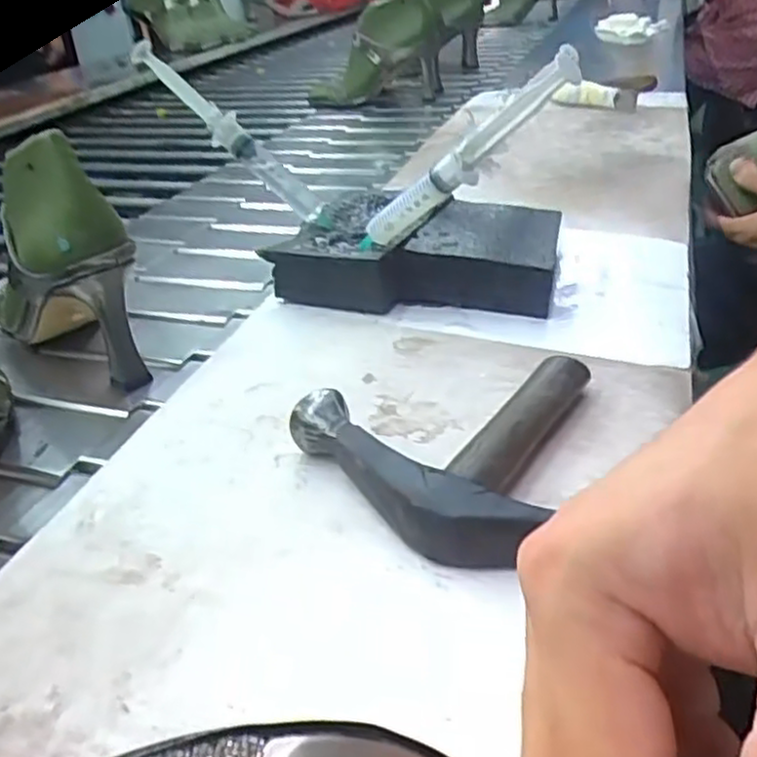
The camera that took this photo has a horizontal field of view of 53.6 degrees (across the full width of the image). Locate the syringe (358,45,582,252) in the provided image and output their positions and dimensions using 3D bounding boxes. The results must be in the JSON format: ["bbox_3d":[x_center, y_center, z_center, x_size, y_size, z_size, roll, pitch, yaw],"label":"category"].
[{"bbox_3d":[0.040,-0.108,0.384,0.020,0.018,0.169,-37,4,-42],"label":"syringe"}]

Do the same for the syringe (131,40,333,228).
[{"bbox_3d":[-0.093,-0.155,0.476,0.166,0.022,0.016,43,42,0],"label":"syringe"}]

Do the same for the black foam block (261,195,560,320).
[{"bbox_3d":[0.029,-0.083,0.477,0.167,0.037,0.125,6,33,15],"label":"black foam block"}]

